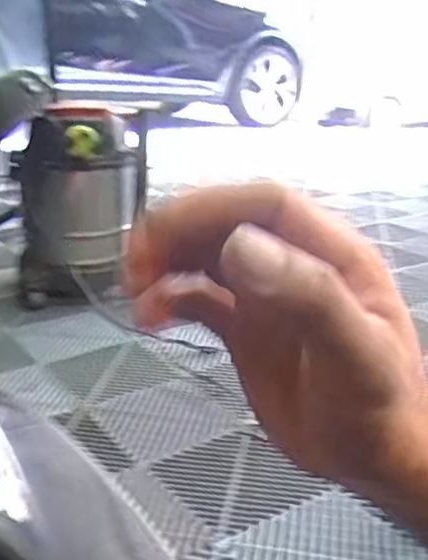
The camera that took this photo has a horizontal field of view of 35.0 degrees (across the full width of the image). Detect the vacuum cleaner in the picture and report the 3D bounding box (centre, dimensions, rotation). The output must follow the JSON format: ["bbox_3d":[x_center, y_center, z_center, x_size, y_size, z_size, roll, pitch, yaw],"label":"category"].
[{"bbox_3d":[-0.307,-0.151,1.496,0.281,0.416,0.266,-1,20,-7],"label":"vacuum cleaner"}]

